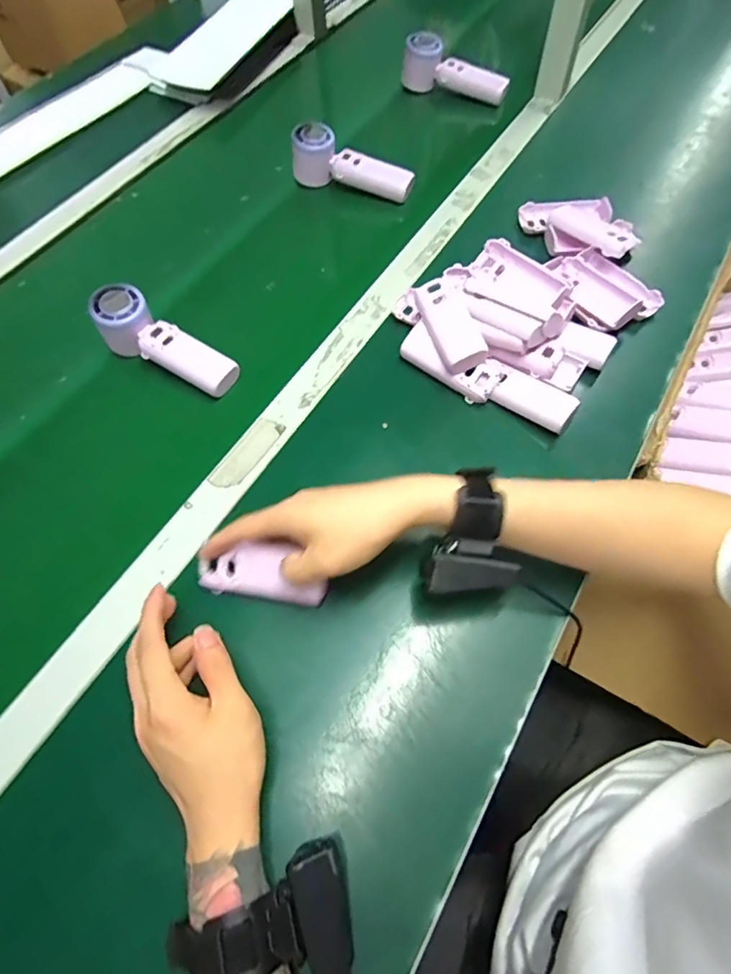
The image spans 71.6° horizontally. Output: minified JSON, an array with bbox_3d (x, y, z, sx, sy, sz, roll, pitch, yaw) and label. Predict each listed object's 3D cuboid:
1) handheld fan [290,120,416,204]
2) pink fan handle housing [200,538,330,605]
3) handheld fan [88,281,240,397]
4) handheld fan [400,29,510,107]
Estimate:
[{"bbox_3d":[-0.016,-0.427,0.680,0.165,0.071,0.047,18,66,10],"label":"handheld fan"},{"bbox_3d":[-0.083,0.069,0.410,0.106,0.035,0.038,8,64,11],"label":"pink fan handle housing"},{"bbox_3d":[-0.213,-0.149,0.541,0.168,0.045,0.056,32,69,3],"label":"handheld fan"},{"bbox_3d":[0.143,-0.647,0.786,0.164,0.071,0.046,19,38,10],"label":"handheld fan"}]

